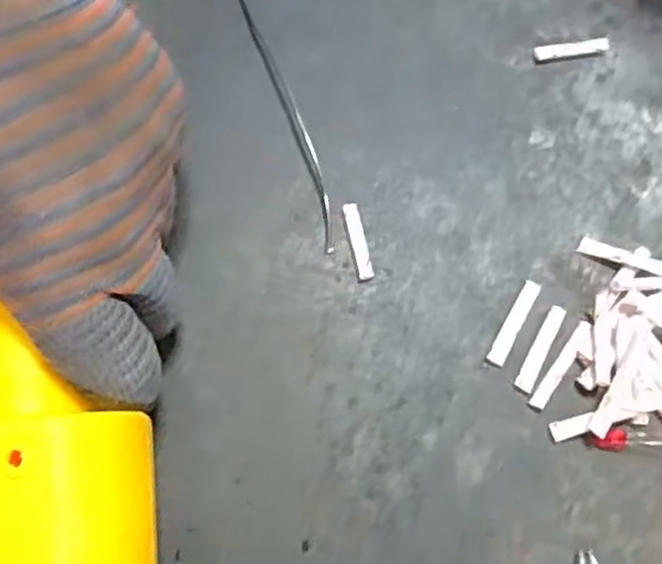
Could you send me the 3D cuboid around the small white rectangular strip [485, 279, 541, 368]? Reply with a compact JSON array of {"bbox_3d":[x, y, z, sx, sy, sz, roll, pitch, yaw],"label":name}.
[{"bbox_3d":[0.057,0.012,0.233,0.005,0.004,0.029,27,76,8],"label":"small white rectangular strip"}]

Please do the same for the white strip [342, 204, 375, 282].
[{"bbox_3d":[0.009,-0.013,0.240,0.006,0.004,0.026,-12,74,-3],"label":"white strip"}]

